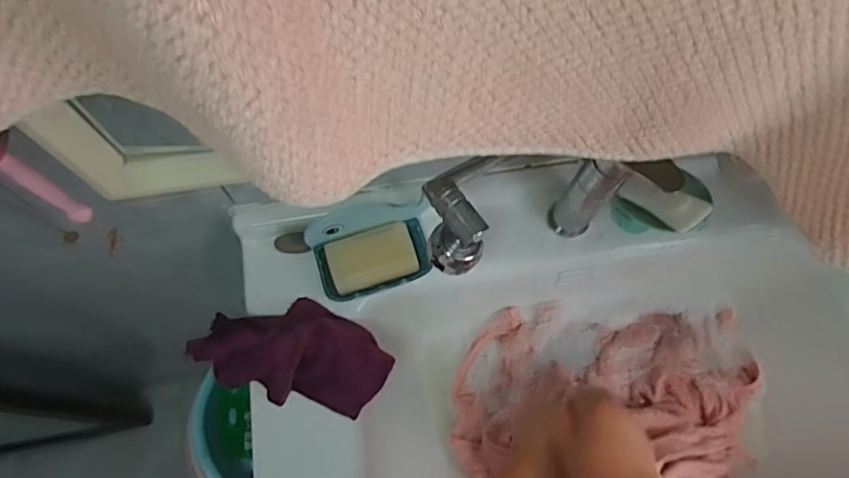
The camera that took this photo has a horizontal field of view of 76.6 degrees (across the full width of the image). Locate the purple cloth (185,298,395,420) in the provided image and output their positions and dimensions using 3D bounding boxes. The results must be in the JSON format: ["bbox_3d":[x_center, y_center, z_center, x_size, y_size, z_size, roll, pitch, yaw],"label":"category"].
[{"bbox_3d":[-0.139,0.119,0.582,0.200,0.040,0.113,17,69,7],"label":"purple cloth"}]

